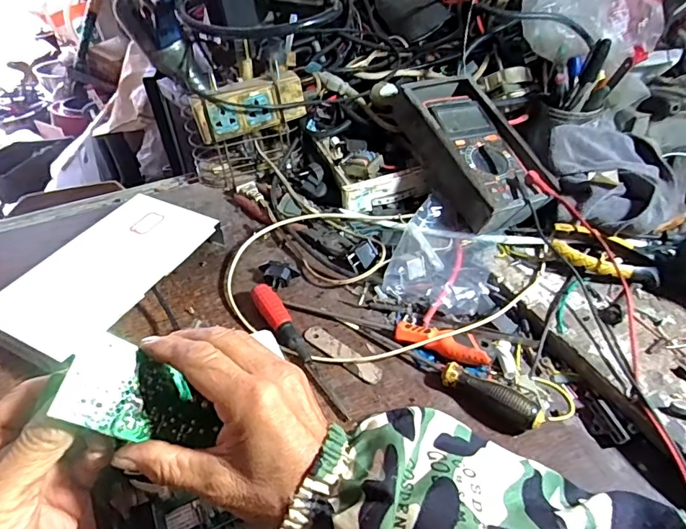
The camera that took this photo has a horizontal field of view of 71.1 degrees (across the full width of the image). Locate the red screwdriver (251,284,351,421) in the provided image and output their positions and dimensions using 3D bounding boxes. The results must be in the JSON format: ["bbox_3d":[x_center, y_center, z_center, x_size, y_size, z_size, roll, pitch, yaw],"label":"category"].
[{"bbox_3d":[-0.047,0.077,0.458,0.026,0.020,0.164,-22,47,-19],"label":"red screwdriver"}]

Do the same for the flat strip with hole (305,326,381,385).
[{"bbox_3d":[0.000,0.086,0.467,0.089,0.004,0.019,29,52,29],"label":"flat strip with hole"}]

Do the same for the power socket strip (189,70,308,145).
[{"bbox_3d":[-0.115,-0.195,0.590,0.132,0.053,0.034,-18,46,-15],"label":"power socket strip"}]

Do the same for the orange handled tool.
[{"bbox_3d":[0.095,0.073,0.459,0.089,0.019,0.022,14,46,16],"label":"orange handled tool"}]

